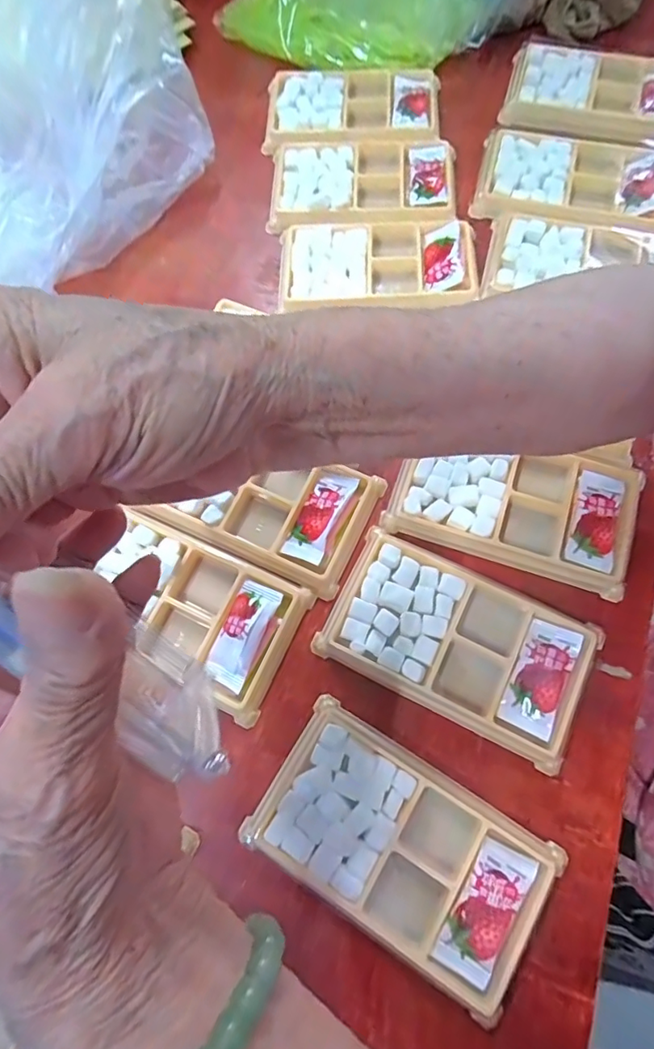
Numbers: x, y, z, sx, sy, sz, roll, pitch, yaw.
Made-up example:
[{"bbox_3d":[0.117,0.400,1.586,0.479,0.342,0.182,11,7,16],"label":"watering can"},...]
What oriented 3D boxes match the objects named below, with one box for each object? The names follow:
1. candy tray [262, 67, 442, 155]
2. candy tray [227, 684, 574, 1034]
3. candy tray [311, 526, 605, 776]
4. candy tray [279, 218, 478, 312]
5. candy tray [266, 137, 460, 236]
[{"bbox_3d":[0.020,-0.329,0.412,0.133,0.019,0.081,1,72,3],"label":"candy tray"},{"bbox_3d":[0.036,0.154,0.251,0.133,0.013,0.076,28,75,11],"label":"candy tray"},{"bbox_3d":[0.071,0.061,0.279,0.133,0.011,0.079,24,75,10],"label":"candy tray"},{"bbox_3d":[0.035,-0.183,0.359,0.132,0.021,0.067,-3,72,1],"label":"candy tray"},{"bbox_3d":[0.026,-0.253,0.387,0.134,0.017,0.081,0,72,2],"label":"candy tray"}]

